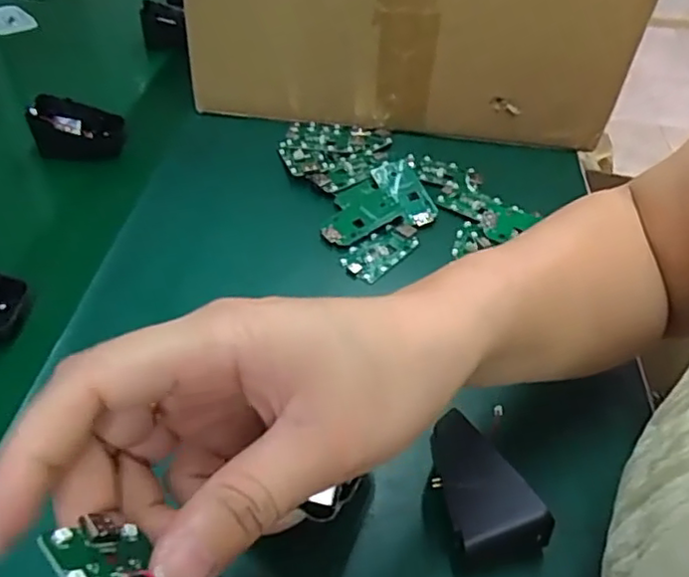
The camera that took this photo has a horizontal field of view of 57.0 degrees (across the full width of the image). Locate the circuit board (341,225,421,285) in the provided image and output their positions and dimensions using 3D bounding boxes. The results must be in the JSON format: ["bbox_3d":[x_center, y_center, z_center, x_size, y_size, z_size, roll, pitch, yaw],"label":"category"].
[{"bbox_3d":[0.028,-0.027,0.444,0.062,0.005,0.030,-33,55,-33],"label":"circuit board"}]

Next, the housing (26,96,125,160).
[{"bbox_3d":[-0.221,-0.131,0.521,0.076,0.042,0.046,5,49,-33],"label":"housing"}]

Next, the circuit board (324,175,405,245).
[{"bbox_3d":[0.007,-0.056,0.465,0.063,0.007,0.047,-26,51,-28],"label":"circuit board"}]

